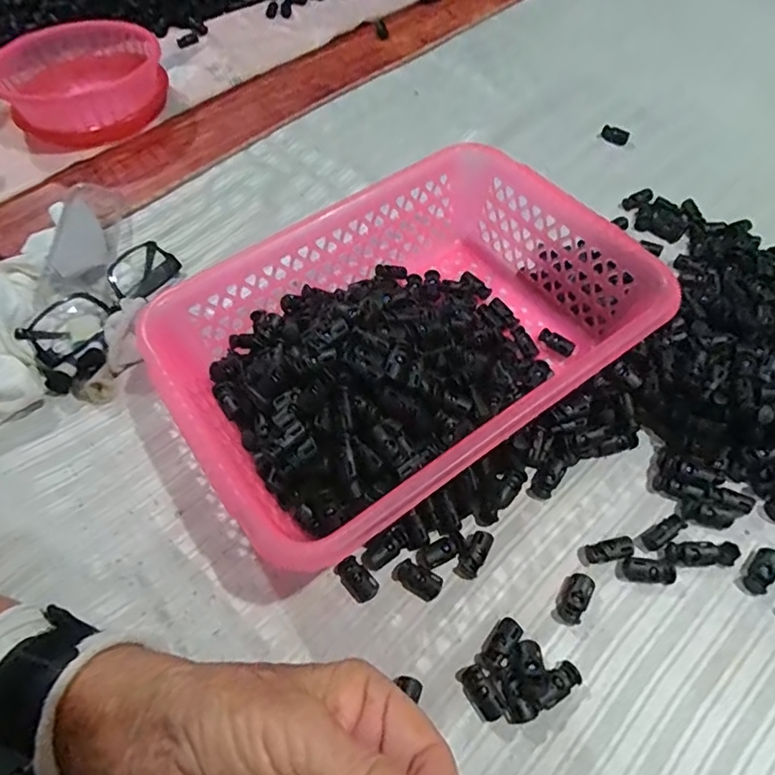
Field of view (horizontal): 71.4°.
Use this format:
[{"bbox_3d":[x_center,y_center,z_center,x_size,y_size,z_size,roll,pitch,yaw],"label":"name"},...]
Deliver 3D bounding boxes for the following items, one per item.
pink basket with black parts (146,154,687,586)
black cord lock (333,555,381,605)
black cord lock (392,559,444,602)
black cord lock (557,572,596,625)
[{"bbox_3d":[0.011,-0.031,0.370,0.291,0.082,0.209,-32,59,-16],"label":"pink basket with black parts"},{"bbox_3d":[-0.018,0.115,0.323,0.016,0.009,0.028,-37,60,-19],"label":"black cord lock"},{"bbox_3d":[0.017,0.113,0.319,0.029,0.012,0.015,27,62,21],"label":"black cord lock"},{"bbox_3d":[0.108,0.120,0.309,0.015,0.010,0.026,28,62,22],"label":"black cord lock"}]

